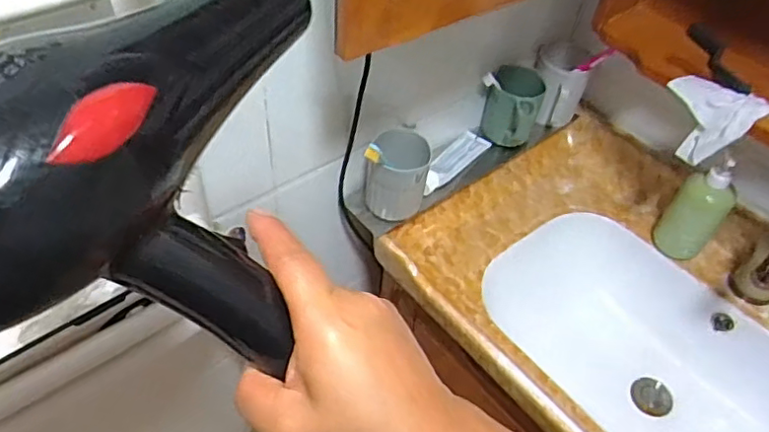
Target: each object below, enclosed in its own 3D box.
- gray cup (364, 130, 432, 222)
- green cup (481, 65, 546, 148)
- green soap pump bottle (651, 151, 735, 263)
[{"bbox_3d":[0.016,-0.058,0.821,0.086,0.108,0.081,7,47,1],"label":"gray cup"},{"bbox_3d":[0.204,-0.169,0.944,0.083,0.101,0.101,18,48,11],"label":"green cup"},{"bbox_3d":[0.465,-0.011,0.871,0.076,0.180,0.057,36,54,25],"label":"green soap pump bottle"}]

